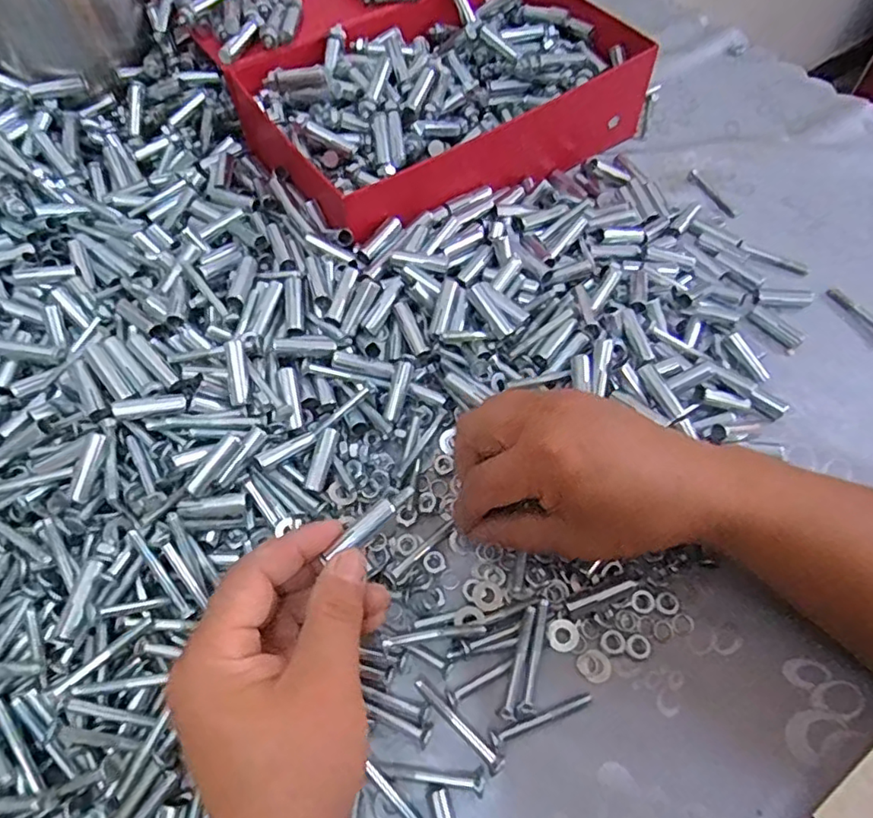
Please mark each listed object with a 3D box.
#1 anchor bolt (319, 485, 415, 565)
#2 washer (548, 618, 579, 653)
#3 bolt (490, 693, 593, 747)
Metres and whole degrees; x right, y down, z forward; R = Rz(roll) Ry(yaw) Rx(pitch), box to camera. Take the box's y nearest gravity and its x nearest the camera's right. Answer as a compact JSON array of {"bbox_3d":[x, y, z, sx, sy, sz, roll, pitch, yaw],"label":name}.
[{"bbox_3d":[-0.032,0.055,0.283,0.008,0.006,0.053,40,55,20],"label":"anchor bolt"},{"bbox_3d":[0.069,0.122,0.320,0.017,0.004,0.016,0,60,0],"label":"washer"},{"bbox_3d":[0.054,0.156,0.298,0.056,0.007,0.006,-17,62,-9],"label":"bolt"}]

